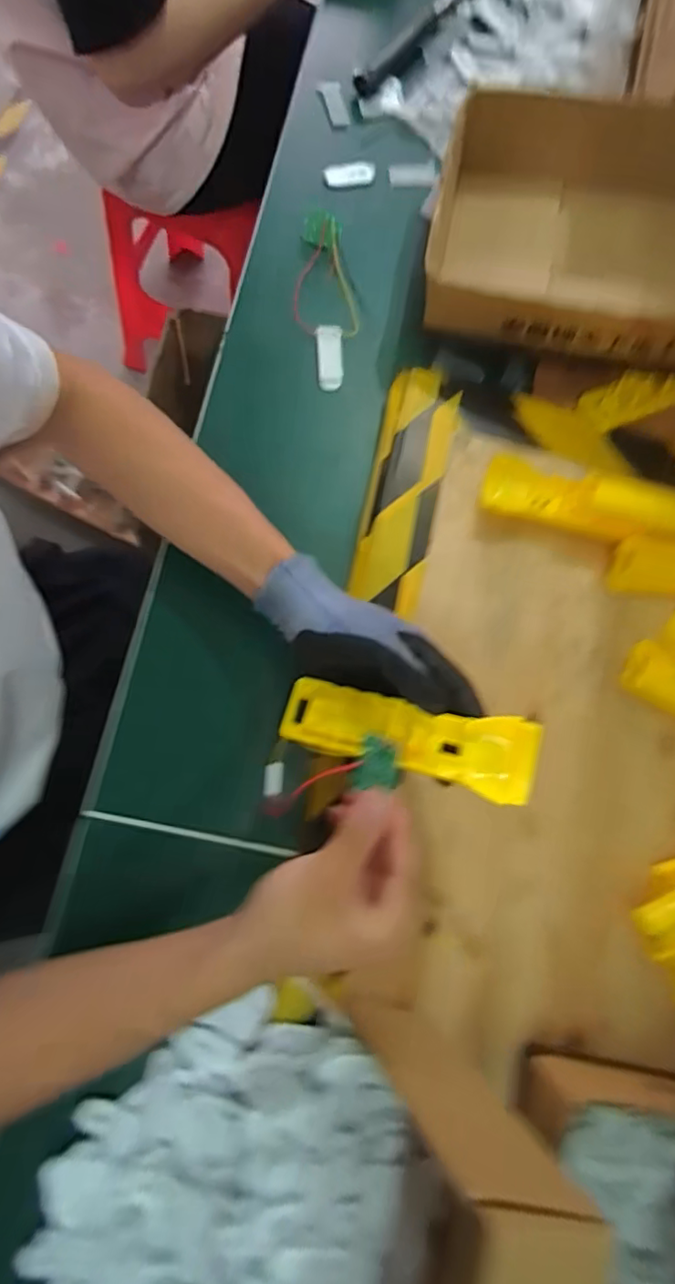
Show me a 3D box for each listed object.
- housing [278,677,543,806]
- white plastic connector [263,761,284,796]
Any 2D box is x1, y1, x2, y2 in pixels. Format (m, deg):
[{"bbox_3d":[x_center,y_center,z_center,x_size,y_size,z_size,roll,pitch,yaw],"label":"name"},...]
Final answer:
[{"bbox_3d":[0.042,0.061,0.372,0.166,0.018,0.047,10,78,23],"label":"housing"},{"bbox_3d":[-0.044,0.094,0.392,0.013,0.005,0.022,5,79,-6],"label":"white plastic connector"}]

